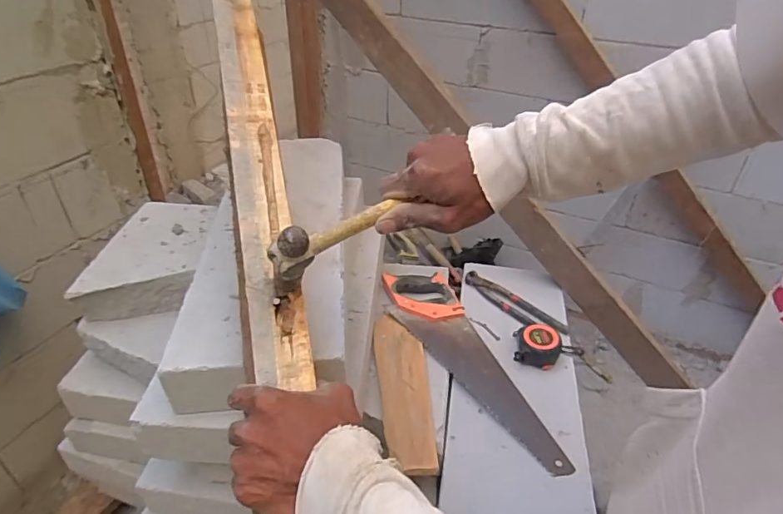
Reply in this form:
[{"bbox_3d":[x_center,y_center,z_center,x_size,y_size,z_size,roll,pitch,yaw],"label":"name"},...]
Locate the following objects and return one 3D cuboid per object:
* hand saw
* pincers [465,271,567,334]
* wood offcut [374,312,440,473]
[{"bbox_3d":[0.108,0.159,0.813,0.133,0.044,0.432,-13,38,-18],"label":"hand saw"},{"bbox_3d":[0.226,0.087,0.933,0.058,0.016,0.213,-27,45,-33],"label":"pincers"},{"bbox_3d":[0.018,0.197,0.754,0.078,0.020,0.291,-1,36,-3],"label":"wood offcut"}]

